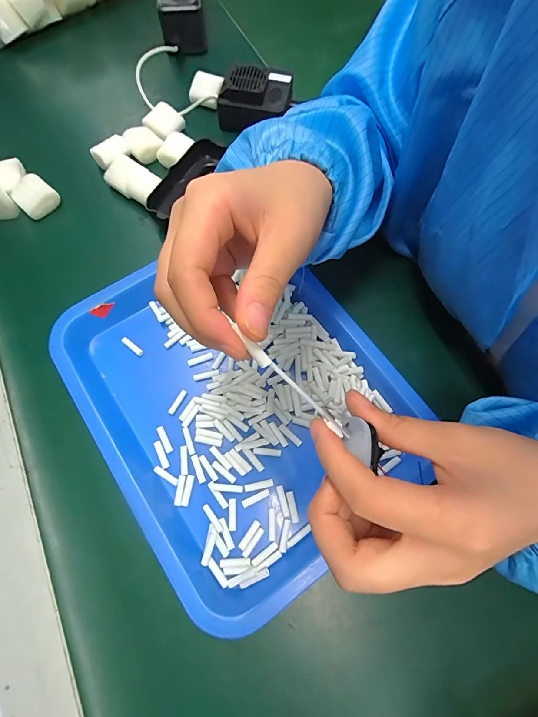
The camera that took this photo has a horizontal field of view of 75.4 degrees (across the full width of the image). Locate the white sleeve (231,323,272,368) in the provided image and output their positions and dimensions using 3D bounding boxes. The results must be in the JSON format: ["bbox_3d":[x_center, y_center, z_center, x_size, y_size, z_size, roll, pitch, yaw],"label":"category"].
[{"bbox_3d":[-0.008,-0.006,0.147,0.005,0.004,0.022,-41,94,-14],"label":"white sleeve"}]

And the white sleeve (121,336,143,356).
[{"bbox_3d":[-0.122,-0.011,0.310,0.024,0.004,0.006,38,74,12],"label":"white sleeve"}]

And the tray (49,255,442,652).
[{"bbox_3d":[-0.022,0.027,0.291,0.230,0.030,0.272,-33,73,-11],"label":"tray"}]

